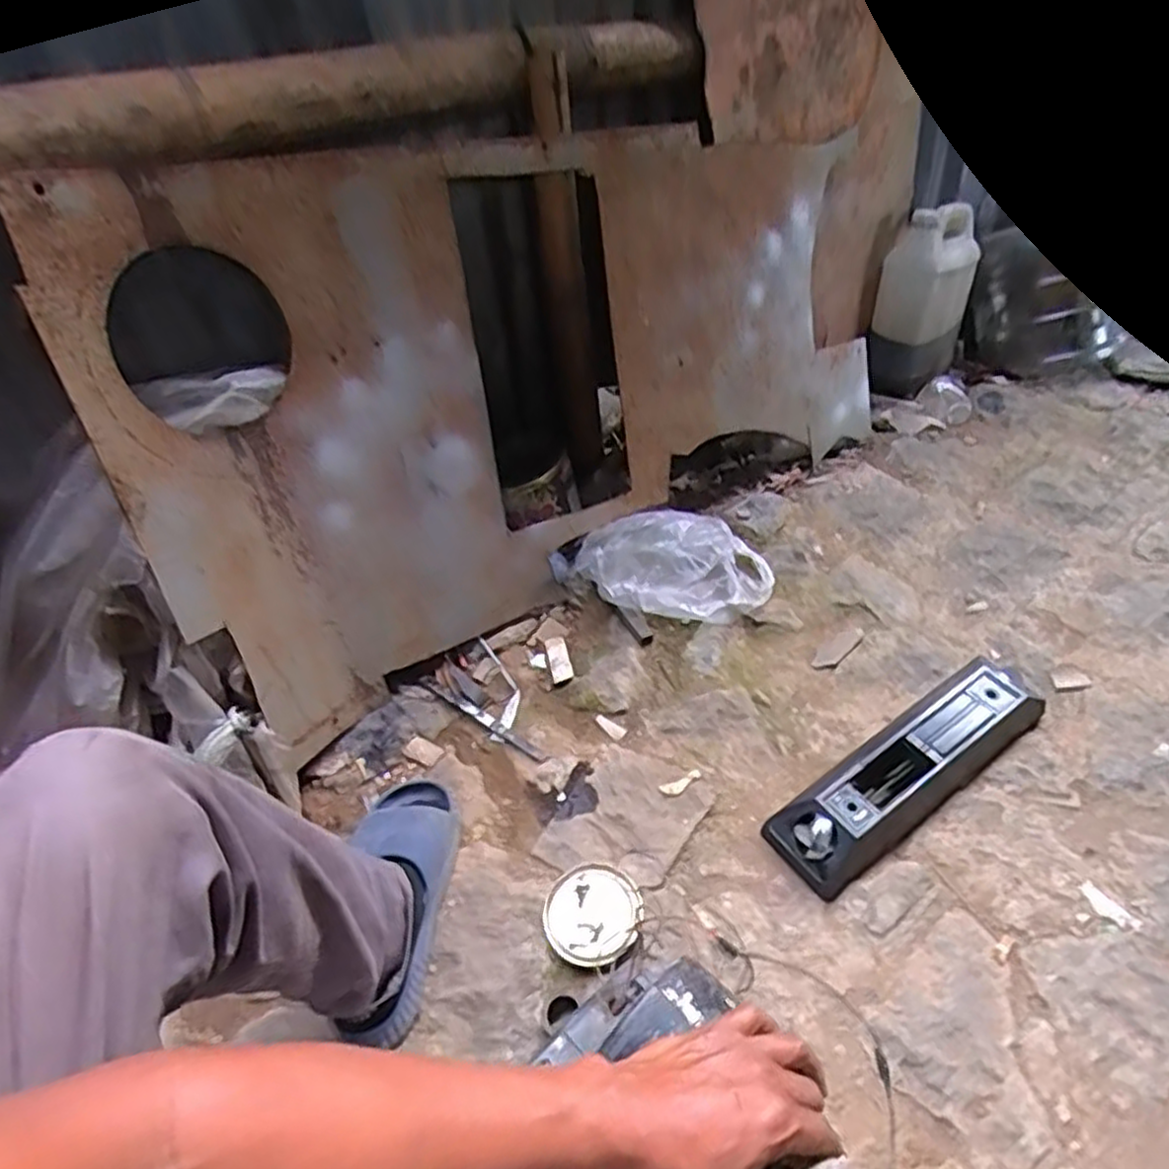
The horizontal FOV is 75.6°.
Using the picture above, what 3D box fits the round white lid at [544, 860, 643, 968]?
[{"bbox_3d":[0.009,0.355,0.820,0.102,0.027,0.105,-3,47,3],"label":"round white lid"}]

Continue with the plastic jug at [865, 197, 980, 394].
[{"bbox_3d":[0.656,-0.555,1.464,0.158,0.311,0.156,19,51,22],"label":"plastic jug"}]

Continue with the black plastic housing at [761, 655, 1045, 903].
[{"bbox_3d":[0.384,0.211,0.887,0.380,0.066,0.106,-28,50,-19],"label":"black plastic housing"}]

